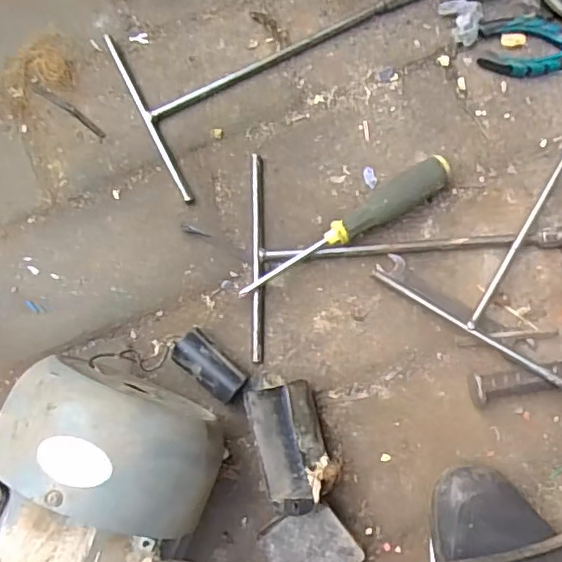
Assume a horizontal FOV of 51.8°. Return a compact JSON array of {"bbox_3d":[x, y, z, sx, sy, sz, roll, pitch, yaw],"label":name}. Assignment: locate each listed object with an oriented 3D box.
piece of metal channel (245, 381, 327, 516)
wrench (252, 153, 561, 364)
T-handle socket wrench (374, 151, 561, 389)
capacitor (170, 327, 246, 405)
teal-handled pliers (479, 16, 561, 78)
[{"bbox_3d":[0.007,0.129,0.459,0.054,0.051,0.102,-14,81,-2],"label":"piece of metal channel"},{"bbox_3d":[0.122,-0.025,0.501,0.293,0.016,0.175,-1,81,0],"label":"wrench"},{"bbox_3d":[0.233,-0.070,0.500,0.172,0.032,0.277,34,83,5],"label":"T-handle socket wrench"},{"bbox_3d":[-0.057,0.070,0.475,0.061,0.033,0.029,42,83,6],"label":"capacitor"},{"bbox_3d":[0.261,-0.215,0.534,0.147,0.017,0.056,1,81,0],"label":"teal-handled pliers"}]

